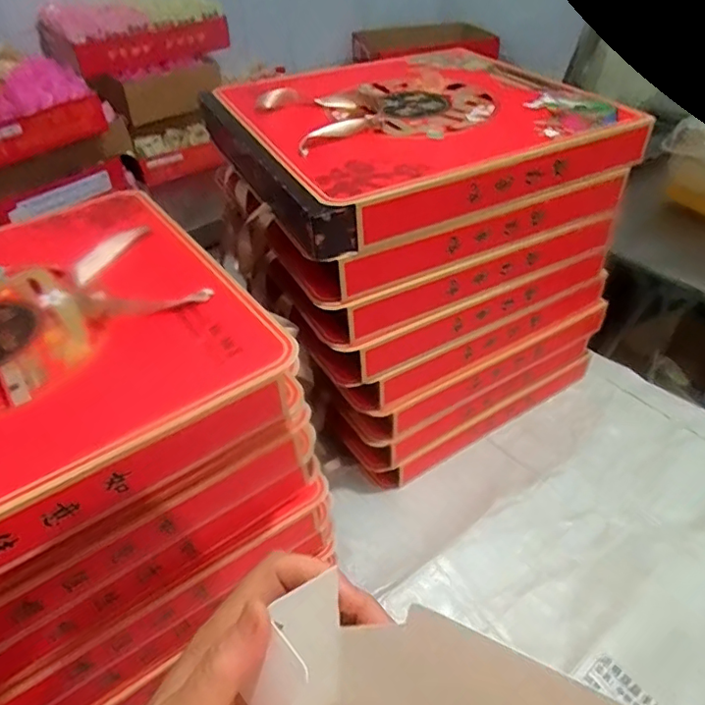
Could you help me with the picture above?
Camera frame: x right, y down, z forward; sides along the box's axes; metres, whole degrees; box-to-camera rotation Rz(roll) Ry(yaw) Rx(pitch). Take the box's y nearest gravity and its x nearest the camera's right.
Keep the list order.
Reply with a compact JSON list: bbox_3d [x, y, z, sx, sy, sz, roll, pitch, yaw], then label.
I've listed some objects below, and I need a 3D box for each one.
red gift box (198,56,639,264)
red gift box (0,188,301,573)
[{"bbox_3d":[0.087,-0.310,0.770,0.478,0.076,0.384,-18,46,-18],"label":"red gift box"},{"bbox_3d":[-0.347,0.007,0.535,0.468,0.066,0.422,-28,49,-25],"label":"red gift box"}]

